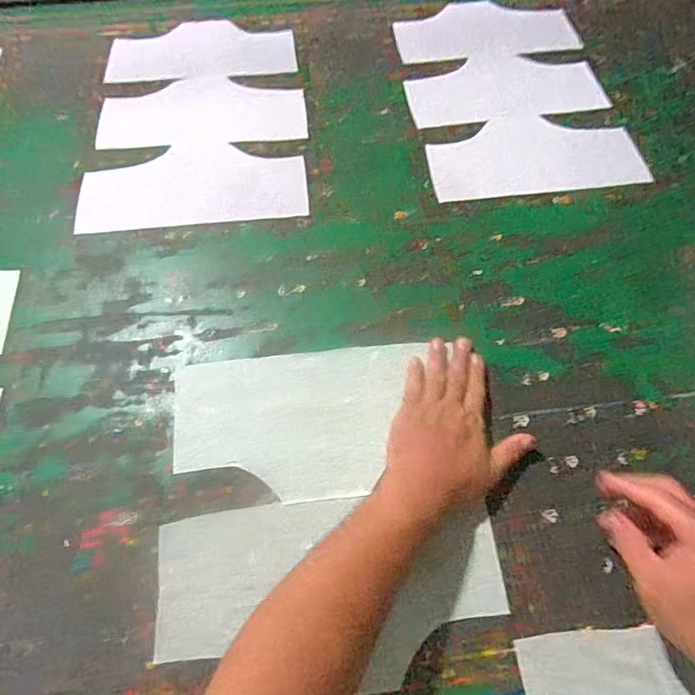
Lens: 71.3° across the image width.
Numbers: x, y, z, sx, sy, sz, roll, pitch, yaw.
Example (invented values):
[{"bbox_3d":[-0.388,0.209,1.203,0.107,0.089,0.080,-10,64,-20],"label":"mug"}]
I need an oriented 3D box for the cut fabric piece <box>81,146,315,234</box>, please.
[{"bbox_3d":[-0.213,-0.229,0.677,0.304,0.006,0.148,-5,63,-2],"label":"cut fabric piece"}]

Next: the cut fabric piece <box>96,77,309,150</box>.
[{"bbox_3d":[-0.221,-0.369,0.751,0.309,0.008,0.148,-3,63,-1],"label":"cut fabric piece"}]

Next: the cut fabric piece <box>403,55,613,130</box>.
[{"bbox_3d":[0.246,-0.423,0.781,0.301,0.009,0.166,-9,63,-4],"label":"cut fabric piece"}]

